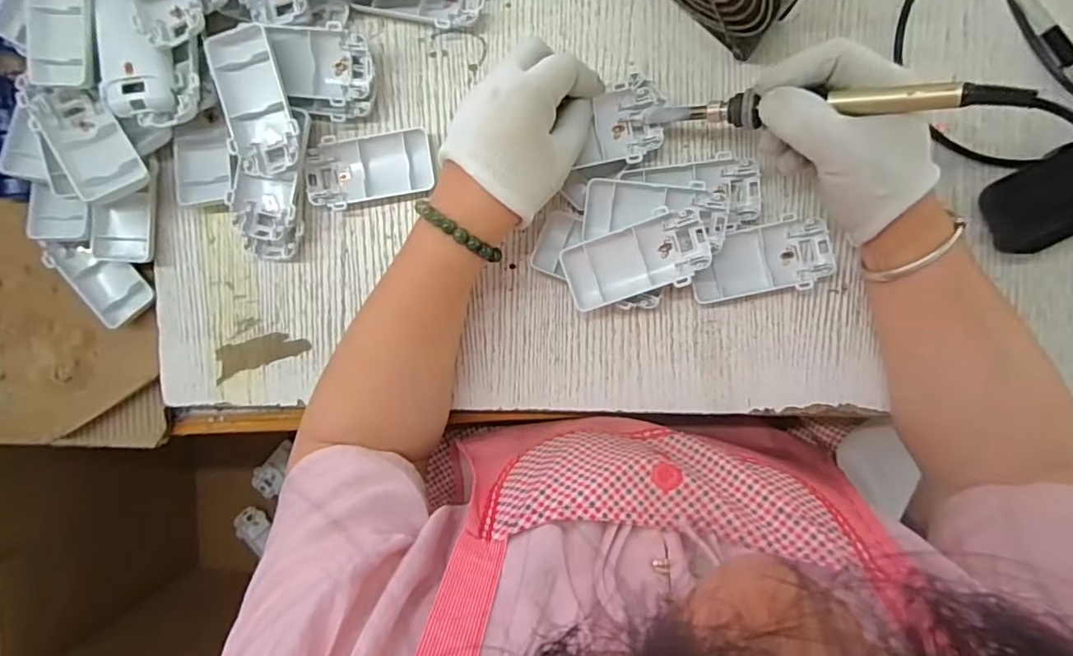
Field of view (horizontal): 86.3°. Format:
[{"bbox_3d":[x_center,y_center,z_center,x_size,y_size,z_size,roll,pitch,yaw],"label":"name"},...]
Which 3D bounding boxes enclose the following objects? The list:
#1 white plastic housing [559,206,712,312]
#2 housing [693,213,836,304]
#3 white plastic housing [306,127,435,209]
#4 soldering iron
[{"bbox_3d":[0.067,-0.046,0.384,0.094,0.014,0.048,-17,99,8],"label":"white plastic housing"},{"bbox_3d":[0.157,-0.048,0.401,0.093,0.018,0.048,-8,93,7],"label":"housing"},{"bbox_3d":[-0.125,-0.118,0.426,0.094,0.016,0.049,-8,93,7],"label":"white plastic housing"},{"bbox_3d":[0.158,-0.127,0.331,0.202,0.018,0.018,7,95,29],"label":"soldering iron"}]

